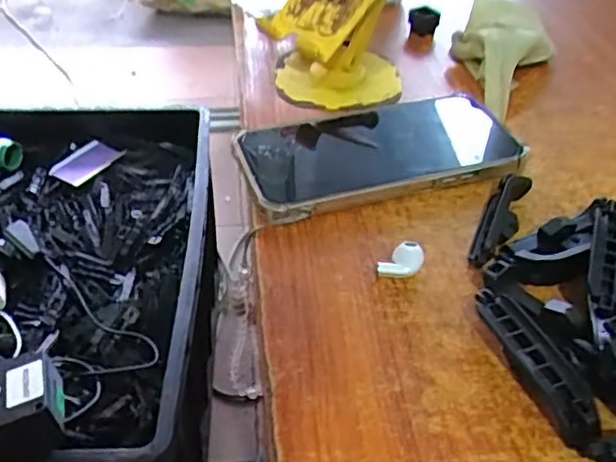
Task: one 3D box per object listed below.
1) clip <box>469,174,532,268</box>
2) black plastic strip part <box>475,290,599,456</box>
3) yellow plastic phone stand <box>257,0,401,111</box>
[{"bbox_3d":[0.105,-0.008,0.347,0.017,0.015,0.076,22,45,20],"label":"clip"},{"bbox_3d":[0.099,0.056,0.274,0.022,0.011,0.078,-16,45,-19],"label":"black plastic strip part"},{"bbox_3d":[0.019,-0.139,0.443,0.098,0.090,0.081,3,41,0],"label":"yellow plastic phone stand"}]

